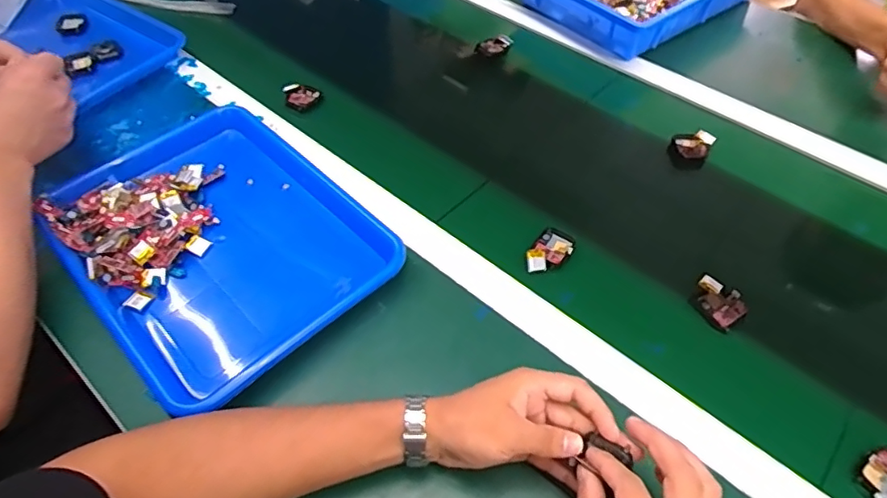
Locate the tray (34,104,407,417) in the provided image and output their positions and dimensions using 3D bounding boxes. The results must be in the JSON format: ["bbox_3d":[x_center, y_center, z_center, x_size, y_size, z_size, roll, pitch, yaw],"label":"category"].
[{"bbox_3d":[-0.223,-0.012,0.552,0.253,0.036,0.317,-38,61,-25],"label":"tray"}]

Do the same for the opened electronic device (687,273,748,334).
[{"bbox_3d":[0.267,0.053,0.533,0.036,0.020,0.049,-35,60,-24],"label":"opened electronic device"}]

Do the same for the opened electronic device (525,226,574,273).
[{"bbox_3d":[0.109,0.002,0.570,0.036,0.014,0.062,32,59,23],"label":"opened electronic device"}]

